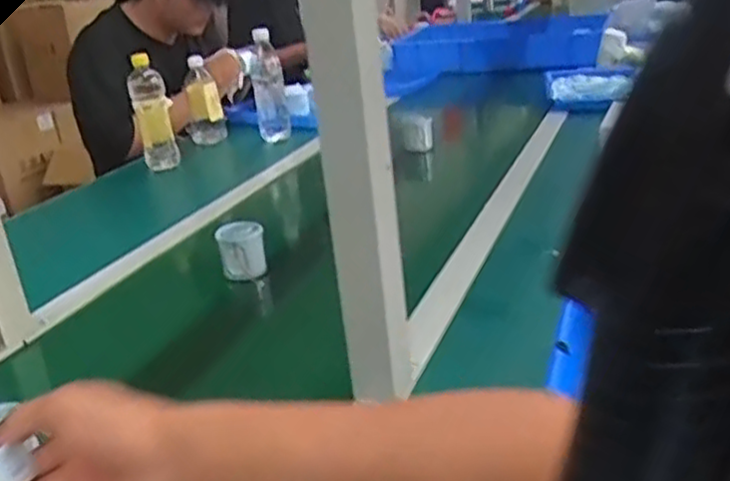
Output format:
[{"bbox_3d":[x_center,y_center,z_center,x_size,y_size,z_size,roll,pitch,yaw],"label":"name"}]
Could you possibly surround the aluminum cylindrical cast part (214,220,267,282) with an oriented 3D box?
[{"bbox_3d":[-0.151,0.012,0.902,0.056,0.061,0.054,-8,22,-7],"label":"aluminum cylindrical cast part"}]

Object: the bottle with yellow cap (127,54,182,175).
[{"bbox_3d":[-0.408,-0.237,1.419,0.059,0.240,0.059,-19,26,-30],"label":"bottle with yellow cap"}]

